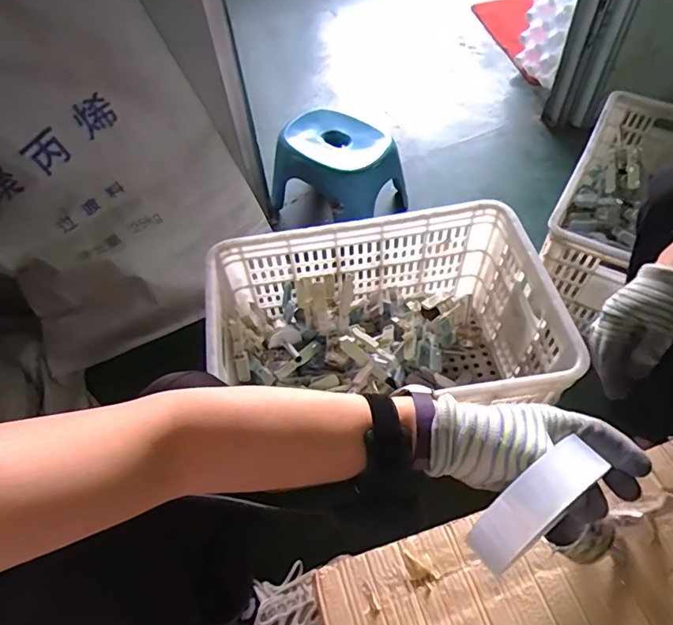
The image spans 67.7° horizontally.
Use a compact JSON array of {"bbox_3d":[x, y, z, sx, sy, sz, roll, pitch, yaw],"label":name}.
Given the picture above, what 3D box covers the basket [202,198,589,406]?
[{"bbox_3d":[0.072,0.051,0.872,0.534,0.264,0.336,-6,55,0],"label":"basket"}]

